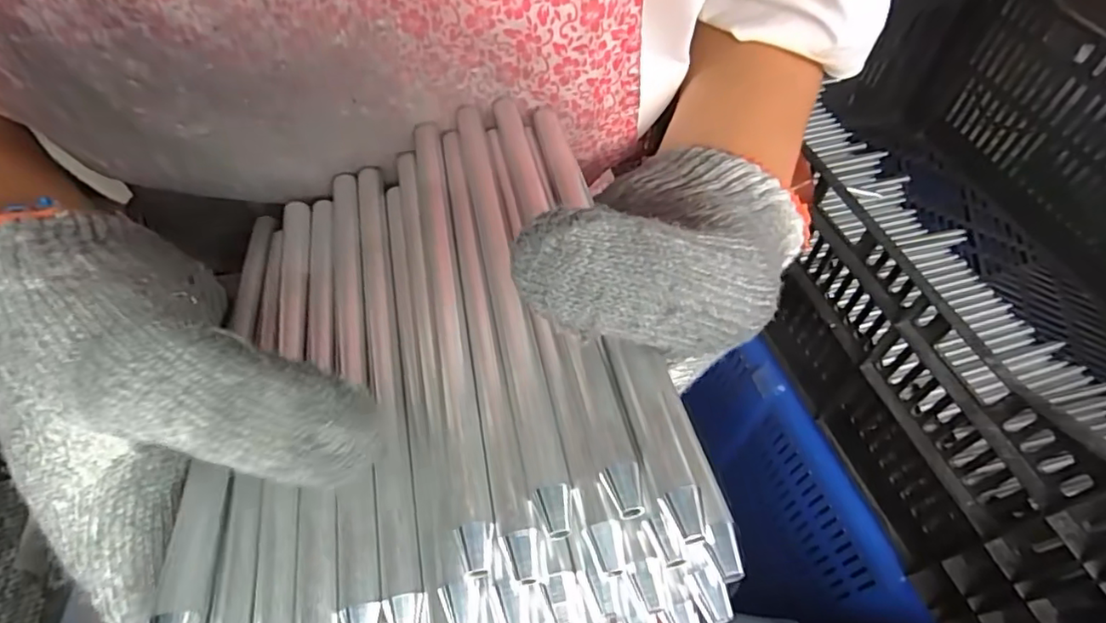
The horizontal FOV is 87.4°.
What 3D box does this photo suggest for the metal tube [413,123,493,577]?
[{"bbox_3d":[-0.030,-0.005,0.162,0.009,0.008,0.149,-9,51,-7],"label":"metal tube"}]

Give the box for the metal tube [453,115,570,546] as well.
[{"bbox_3d":[-0.015,-0.013,0.161,0.009,0.006,0.149,-10,50,-7],"label":"metal tube"}]

